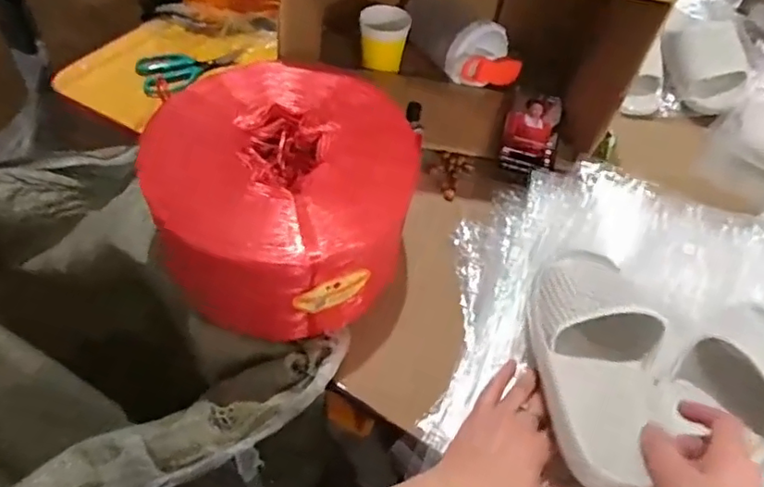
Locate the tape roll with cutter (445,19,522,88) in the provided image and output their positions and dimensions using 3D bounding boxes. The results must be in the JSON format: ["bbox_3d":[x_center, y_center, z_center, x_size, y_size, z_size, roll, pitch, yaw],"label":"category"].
[{"bbox_3d":[0.142,-0.258,0.791,0.095,0.065,0.064,-17,54,-20],"label":"tape roll with cutter"}]

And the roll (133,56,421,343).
[{"bbox_3d":[-0.096,-0.057,0.604,0.248,0.139,0.238,3,49,-4],"label":"roll"}]

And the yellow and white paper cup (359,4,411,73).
[{"bbox_3d":[0.003,-0.287,0.813,0.067,0.071,0.066,6,49,-1],"label":"yellow and white paper cup"}]

